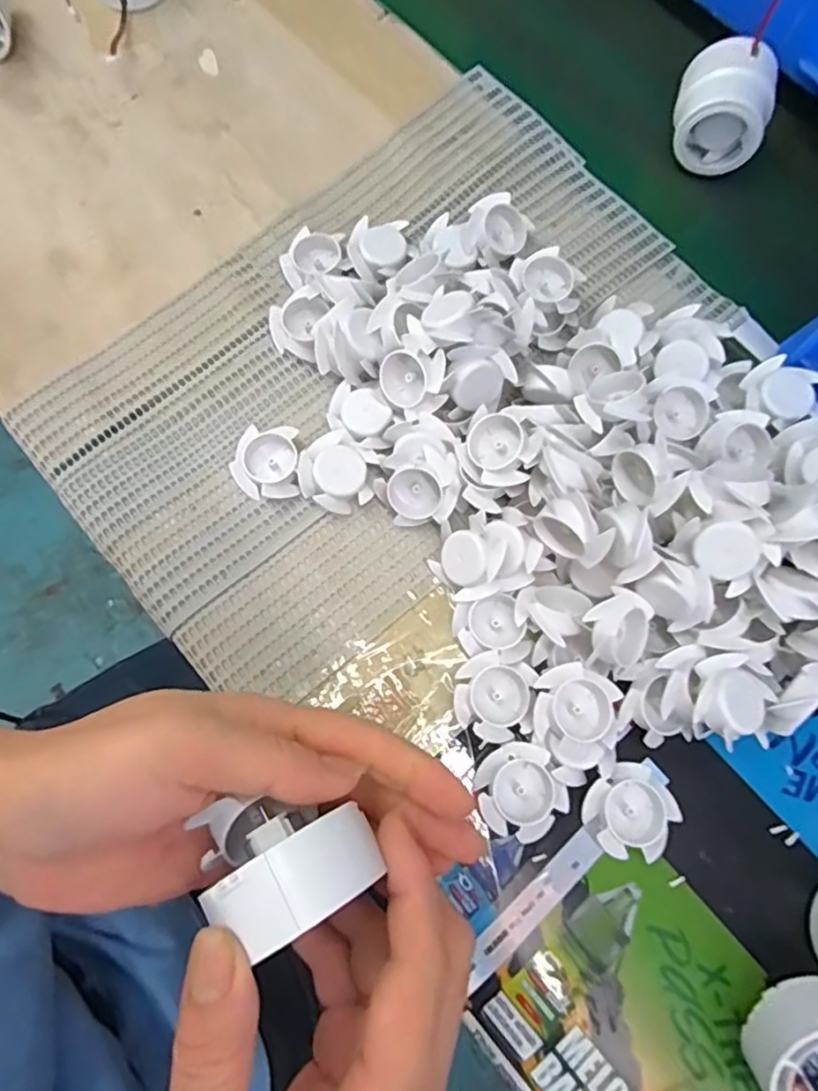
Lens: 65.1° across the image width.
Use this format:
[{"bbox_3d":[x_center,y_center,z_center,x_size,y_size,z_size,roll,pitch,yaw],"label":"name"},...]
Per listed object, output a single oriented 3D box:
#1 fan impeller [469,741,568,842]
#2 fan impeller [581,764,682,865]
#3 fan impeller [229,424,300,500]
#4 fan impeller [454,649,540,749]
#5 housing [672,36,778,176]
[{"bbox_3d":[0.050,0.112,0.291,0.037,0.012,0.039,-25,76,-7],"label":"fan impeller"},{"bbox_3d":[0.100,0.121,0.292,0.037,0.012,0.038,0,74,0],"label":"fan impeller"},{"bbox_3d":[-0.074,-0.043,0.334,0.033,0.014,0.036,2,74,0],"label":"fan impeller"},{"bbox_3d":[0.039,0.072,0.302,0.034,0.014,0.039,20,75,5],"label":"fan impeller"},{"bbox_3d":[0.187,-0.261,0.385,0.053,0.049,0.045,18,75,5],"label":"housing"}]

